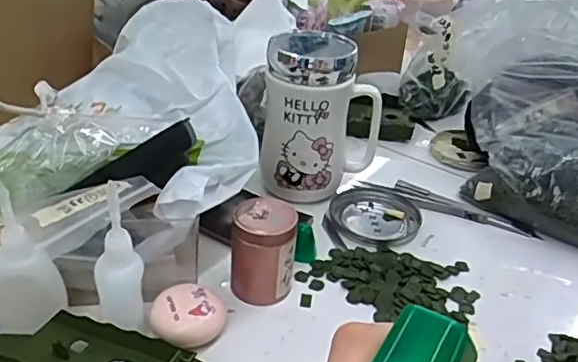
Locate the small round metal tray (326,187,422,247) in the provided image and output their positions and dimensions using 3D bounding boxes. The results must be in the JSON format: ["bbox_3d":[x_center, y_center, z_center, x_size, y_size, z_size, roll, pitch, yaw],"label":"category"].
[{"bbox_3d":[0.074,0.029,0.521,0.078,0.008,0.079,3,31,-2],"label":"small round metal tray"}]

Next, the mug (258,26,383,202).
[{"bbox_3d":[0.028,-0.051,0.521,0.096,0.141,0.067,11,32,11],"label":"mug"}]

